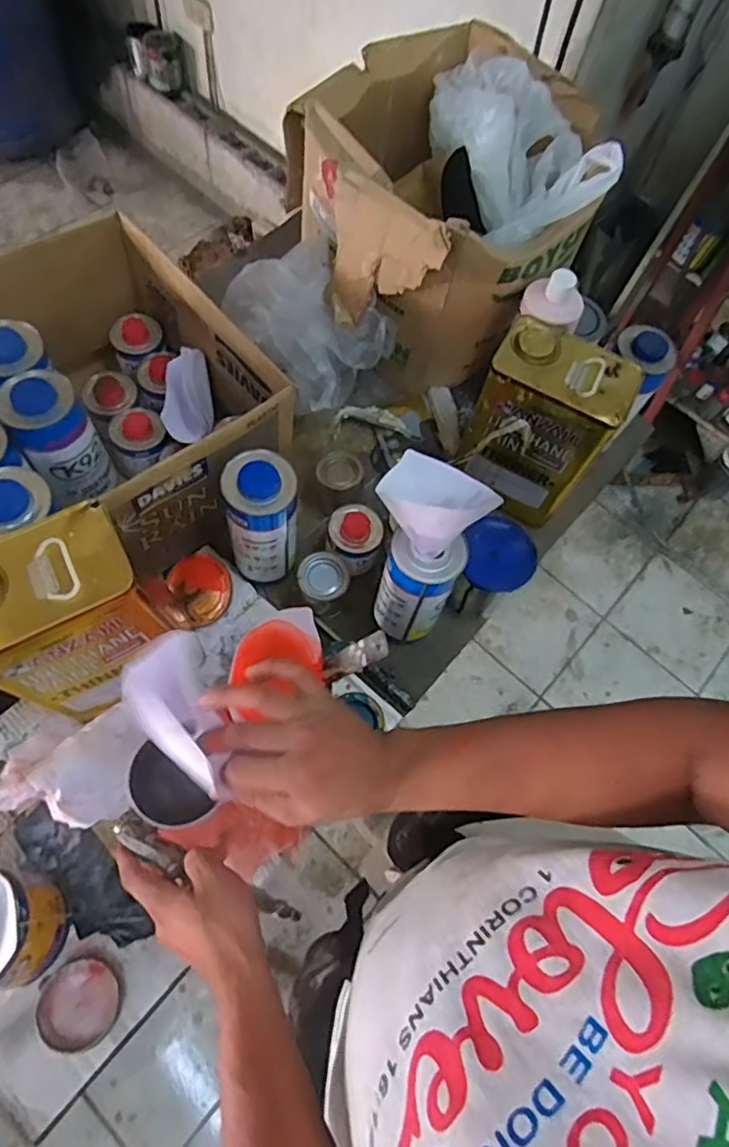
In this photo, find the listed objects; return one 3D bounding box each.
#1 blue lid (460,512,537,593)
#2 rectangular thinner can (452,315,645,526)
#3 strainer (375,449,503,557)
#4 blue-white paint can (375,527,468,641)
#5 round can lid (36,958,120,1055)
[{"bbox_3d":[0.172,-0.024,0.762,0.089,0.024,0.091,0,69,0],"label":"blue lid"},{"bbox_3d":[0.228,-0.194,0.805,0.162,0.216,0.115,32,66,7],"label":"rectangular thinner can"},{"bbox_3d":[0.072,-0.081,0.636,0.099,0.060,0.107,3,65,-6],"label":"strainer"},{"bbox_3d":[0.060,0.019,0.731,0.086,0.183,0.067,18,65,1],"label":"blue-white paint can"},{"bbox_3d":[-0.279,0.422,0.595,0.072,0.011,0.075,3,65,-6],"label":"round can lid"}]

